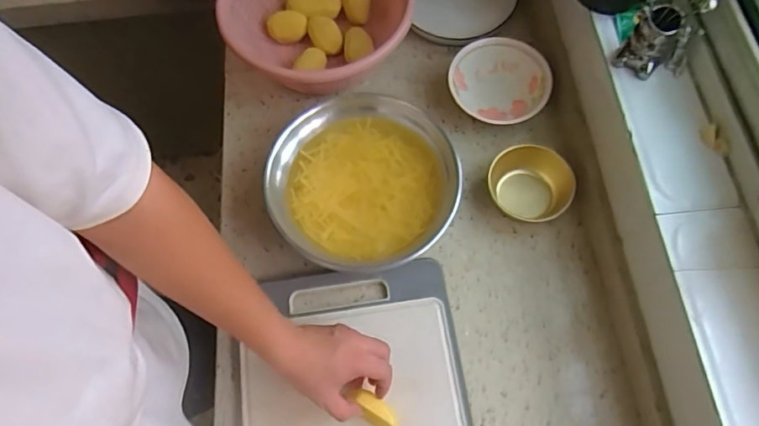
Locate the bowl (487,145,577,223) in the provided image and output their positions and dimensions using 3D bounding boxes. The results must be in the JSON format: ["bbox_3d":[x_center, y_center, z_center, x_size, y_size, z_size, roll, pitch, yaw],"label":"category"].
[{"bbox_3d":[0.213,-0.040,0.714,0.114,0.045,0.100,24,70,12],"label":"bowl"}]

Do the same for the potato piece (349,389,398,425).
[{"bbox_3d":[-0.006,0.233,0.593,0.064,0.015,0.026,38,74,9],"label":"potato piece"}]

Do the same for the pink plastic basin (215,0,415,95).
[{"bbox_3d":[-0.107,-0.297,0.792,0.270,0.126,0.258,-1,69,3],"label":"pink plastic basin"}]

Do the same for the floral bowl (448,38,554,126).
[{"bbox_3d":[0.182,-0.193,0.775,0.147,0.052,0.142,-1,67,2],"label":"floral bowl"}]

